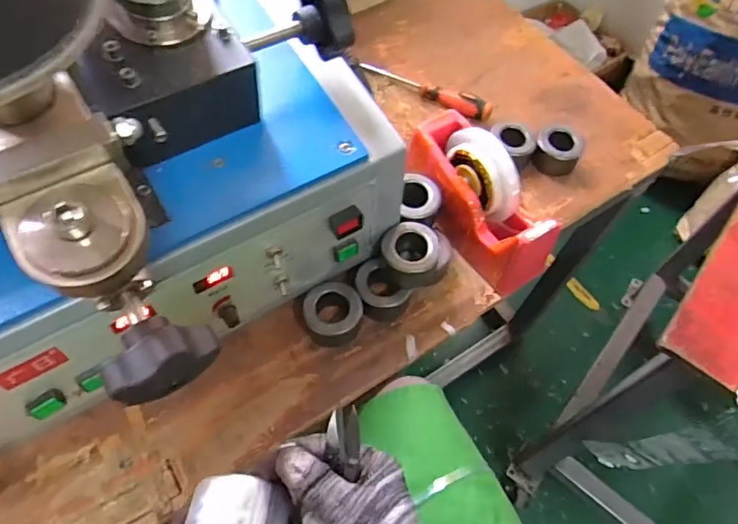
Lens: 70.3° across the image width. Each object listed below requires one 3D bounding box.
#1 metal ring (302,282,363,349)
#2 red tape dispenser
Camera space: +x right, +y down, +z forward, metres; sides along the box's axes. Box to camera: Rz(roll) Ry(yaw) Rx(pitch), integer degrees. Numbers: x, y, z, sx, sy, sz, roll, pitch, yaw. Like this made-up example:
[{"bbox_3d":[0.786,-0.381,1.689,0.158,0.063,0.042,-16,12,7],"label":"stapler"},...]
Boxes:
[{"bbox_3d":[-0.037,0.054,0.545,0.059,0.036,0.054,2,60,-3],"label":"metal ring"},{"bbox_3d":[0.126,-0.071,0.590,0.084,0.116,0.205,-33,67,-21],"label":"red tape dispenser"}]

